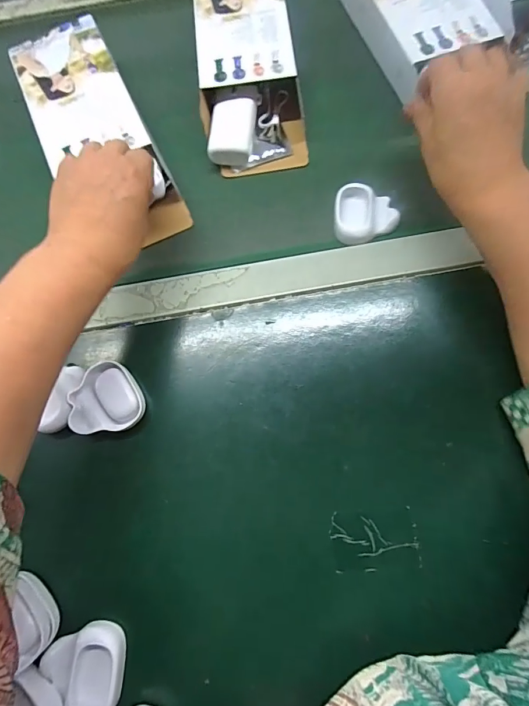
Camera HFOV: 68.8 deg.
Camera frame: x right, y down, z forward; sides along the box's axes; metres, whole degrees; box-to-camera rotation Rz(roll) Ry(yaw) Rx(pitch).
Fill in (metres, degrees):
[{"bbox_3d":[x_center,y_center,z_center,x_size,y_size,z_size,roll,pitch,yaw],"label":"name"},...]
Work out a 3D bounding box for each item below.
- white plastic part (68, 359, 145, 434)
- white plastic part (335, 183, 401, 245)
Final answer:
[{"bbox_3d":[-0.141,0.040,0.347,0.062,0.024,0.057,-9,67,-1],"label":"white plastic part"},{"bbox_3d":[0.100,-0.137,0.378,0.061,0.015,0.058,1,68,3],"label":"white plastic part"}]

